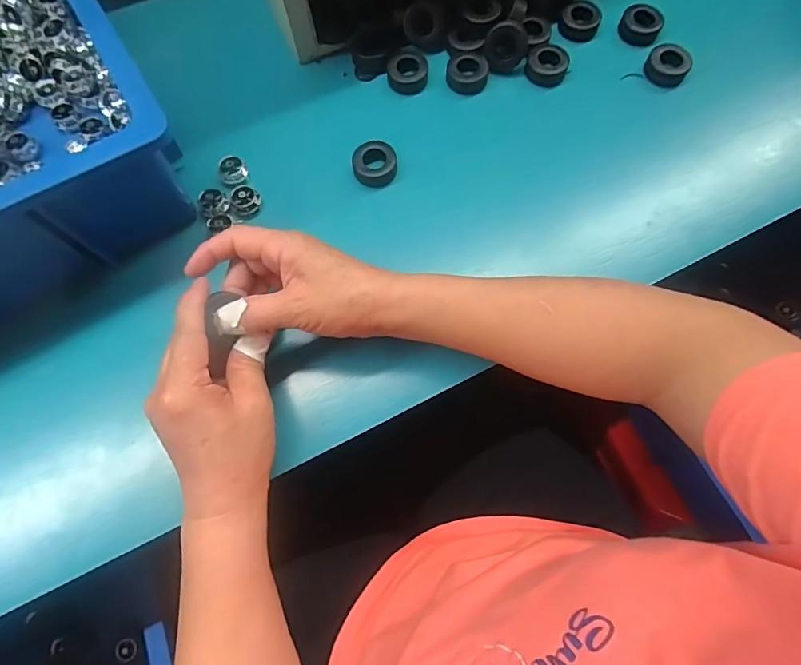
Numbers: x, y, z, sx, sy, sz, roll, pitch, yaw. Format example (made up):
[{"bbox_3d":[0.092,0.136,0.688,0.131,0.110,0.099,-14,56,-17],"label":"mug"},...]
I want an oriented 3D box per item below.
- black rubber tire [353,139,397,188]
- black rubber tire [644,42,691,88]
[{"bbox_3d":[-0.022,-0.144,0.405,0.037,0.014,0.035,-6,75,-3],"label":"black rubber tire"},{"bbox_3d":[0.249,-0.248,0.444,0.039,0.017,0.044,35,77,8],"label":"black rubber tire"}]

